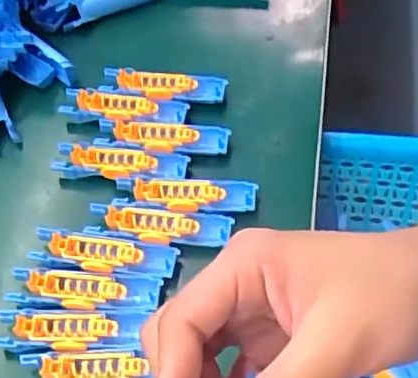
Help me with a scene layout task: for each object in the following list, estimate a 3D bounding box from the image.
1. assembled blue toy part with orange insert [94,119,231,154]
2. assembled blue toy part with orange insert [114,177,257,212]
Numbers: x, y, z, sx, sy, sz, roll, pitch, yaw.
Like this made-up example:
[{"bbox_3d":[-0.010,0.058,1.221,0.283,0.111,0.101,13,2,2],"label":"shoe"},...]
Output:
[{"bbox_3d":[-0.027,-0.031,0.352,0.077,0.010,0.022,5,59,1],"label":"assembled blue toy part with orange insert"},{"bbox_3d":[-0.013,0.003,0.330,0.075,0.009,0.021,4,59,1],"label":"assembled blue toy part with orange insert"}]

